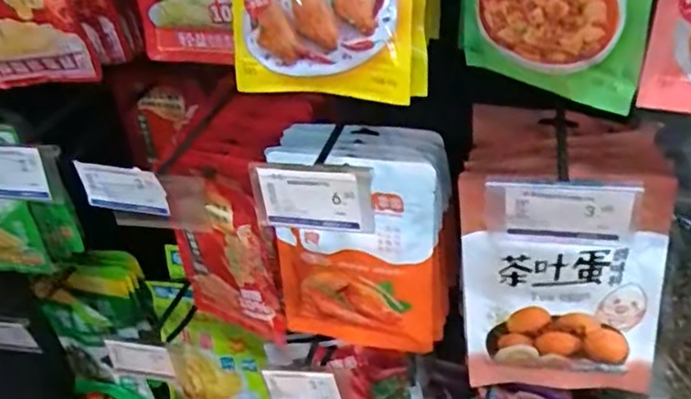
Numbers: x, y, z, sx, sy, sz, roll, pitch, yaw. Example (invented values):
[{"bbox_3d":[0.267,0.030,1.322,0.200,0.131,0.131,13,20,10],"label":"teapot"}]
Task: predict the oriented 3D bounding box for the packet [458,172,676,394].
[{"bbox_3d":[0.148,0.064,0.431,0.129,0.174,0.029,0,36,11],"label":"packet"}]

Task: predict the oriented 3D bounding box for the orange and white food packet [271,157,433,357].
[{"bbox_3d":[0.006,0.049,0.483,0.127,0.162,0.029,1,36,13],"label":"orange and white food packet"}]

